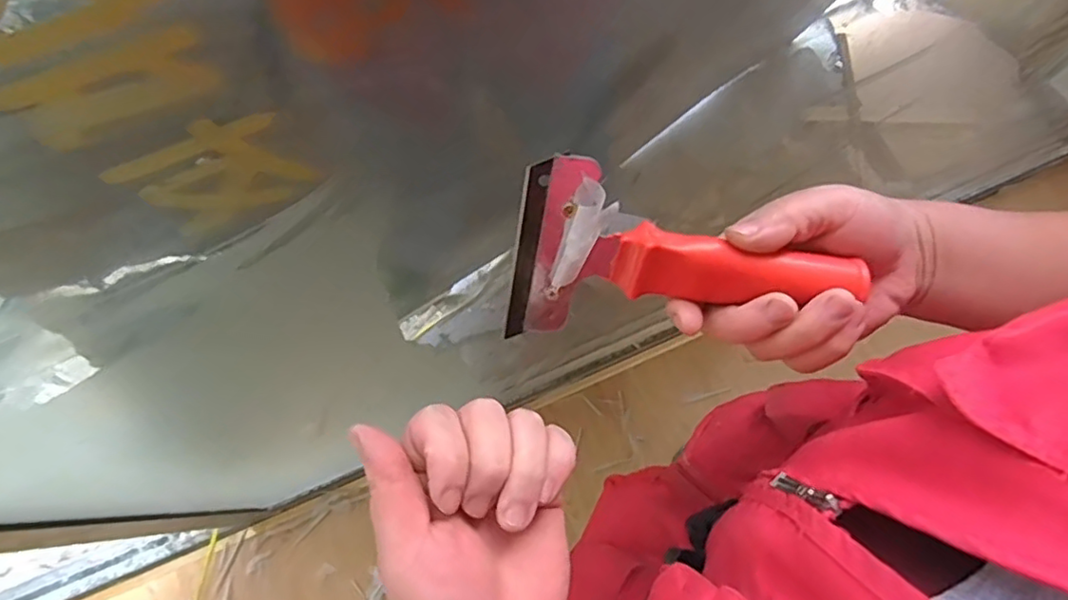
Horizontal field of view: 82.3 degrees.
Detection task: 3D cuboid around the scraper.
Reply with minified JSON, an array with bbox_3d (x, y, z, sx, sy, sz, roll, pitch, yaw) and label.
[{"bbox_3d":[0.069,-0.017,0.285,0.156,0.095,0.028,7,42,-2],"label":"scraper"}]

